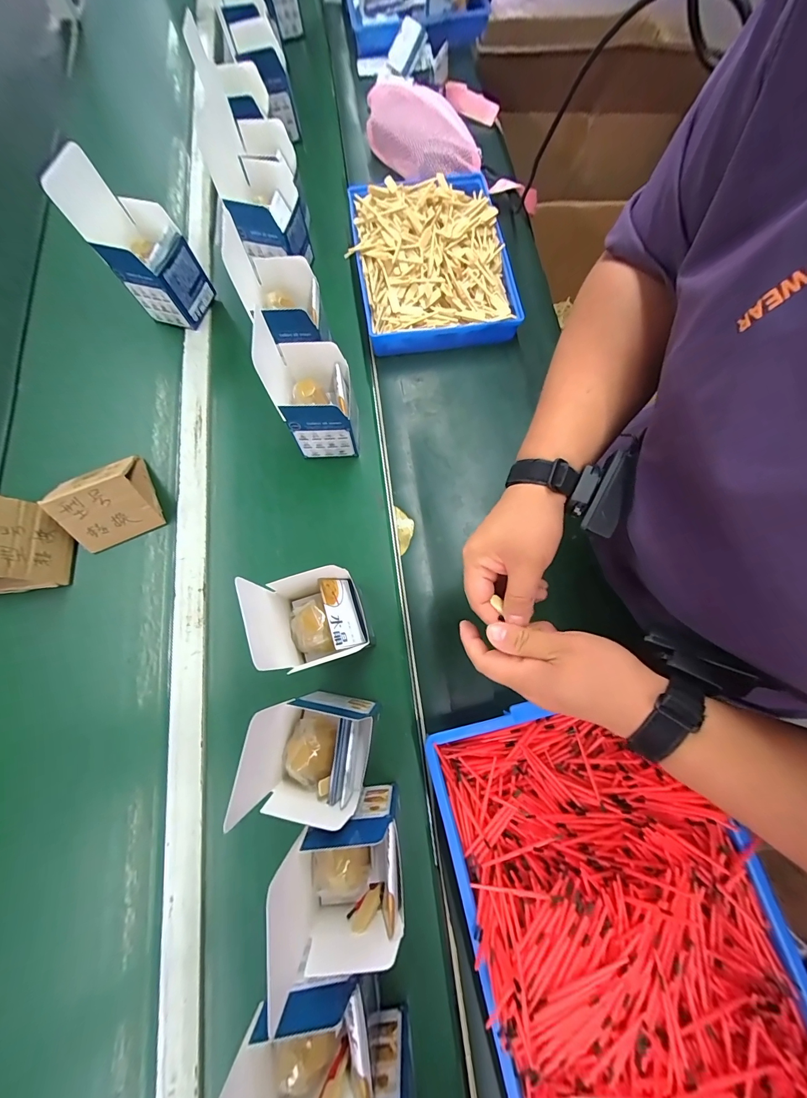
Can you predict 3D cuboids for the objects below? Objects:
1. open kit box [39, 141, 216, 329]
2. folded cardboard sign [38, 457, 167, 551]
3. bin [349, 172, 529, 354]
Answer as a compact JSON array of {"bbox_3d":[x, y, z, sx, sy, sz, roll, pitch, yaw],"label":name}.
[{"bbox_3d":[-0.363,-0.417,0.518,0.094,0.181,0.088,15,75,4],"label":"open kit box"},{"bbox_3d":[-0.392,-0.069,0.481,0.103,0.072,0.105,-27,76,-7],"label":"folded cardboard sign"},{"bbox_3d":[0.044,-0.468,0.591,0.235,0.059,0.317,-7,75,-2],"label":"bin"}]

